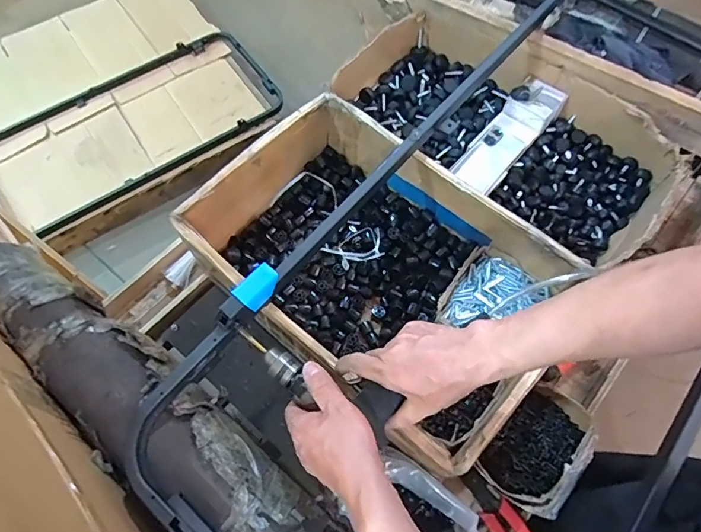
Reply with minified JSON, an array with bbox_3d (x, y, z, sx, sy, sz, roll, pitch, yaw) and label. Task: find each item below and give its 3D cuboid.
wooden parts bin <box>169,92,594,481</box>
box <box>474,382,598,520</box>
[{"bbox_3d":[0.046,0.006,0.728,0.523,0.161,0.343,38,71,16],"label":"wooden parts bin"},{"bbox_3d":[0.273,0.258,0.675,0.124,0.062,0.175,35,70,15],"label":"box"}]

